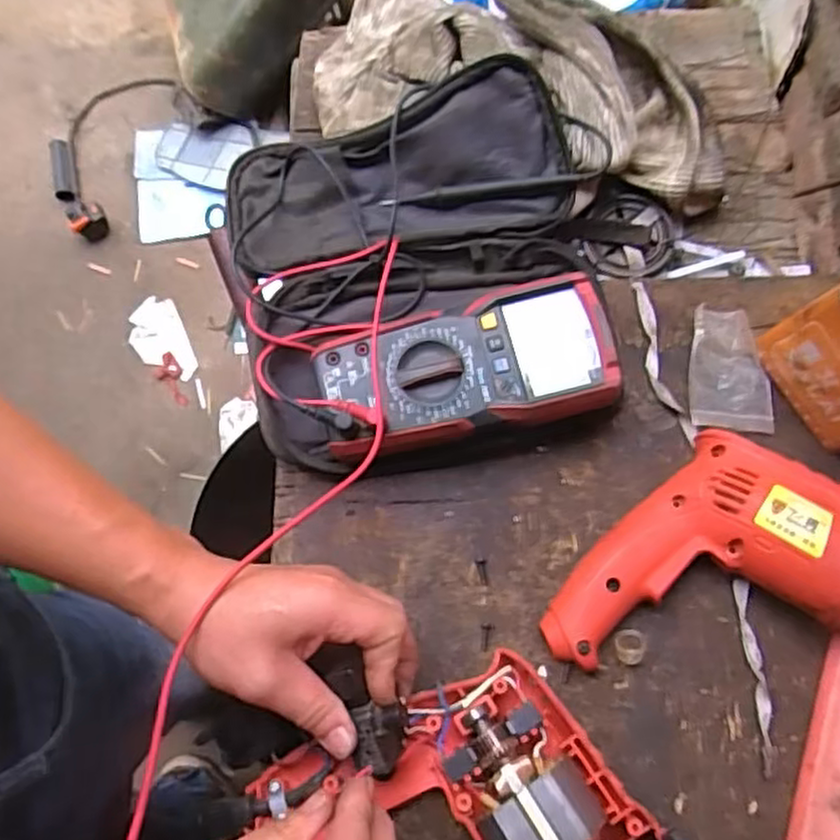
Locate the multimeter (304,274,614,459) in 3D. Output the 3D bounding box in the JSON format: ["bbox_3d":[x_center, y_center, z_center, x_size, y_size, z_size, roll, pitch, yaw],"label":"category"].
[{"bbox_3d":[0.028,-0.033,0.454,0.182,0.038,0.087,-11,75,-3],"label":"multimeter"}]

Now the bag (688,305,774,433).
[{"bbox_3d":[0.209,-0.034,0.488,0.057,0.012,0.084,2,75,0],"label":"bag"}]

